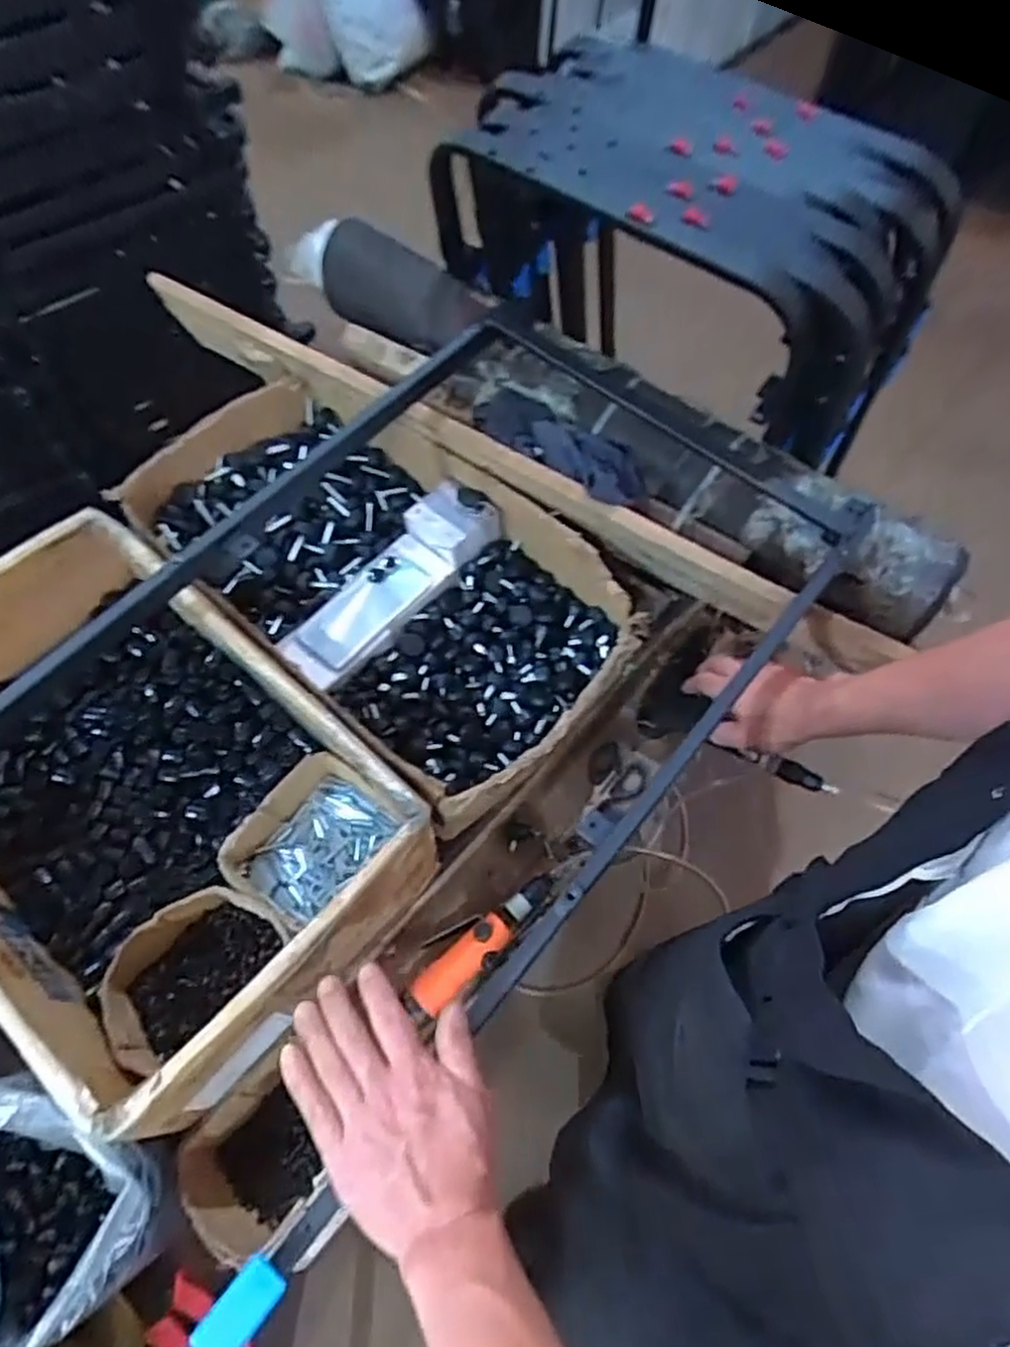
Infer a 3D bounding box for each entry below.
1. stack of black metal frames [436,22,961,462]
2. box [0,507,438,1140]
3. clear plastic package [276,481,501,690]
[{"bbox_3d":[0.195,-0.500,0.864,0.545,0.214,0.315,33,67,15],"label":"stack of black metal frames"},{"bbox_3d":[-0.370,0.109,0.758,0.549,0.161,0.363,37,68,17],"label":"box"},{"bbox_3d":[-0.130,-0.113,0.889,0.097,0.064,0.279,41,70,18],"label":"clear plastic package"}]

